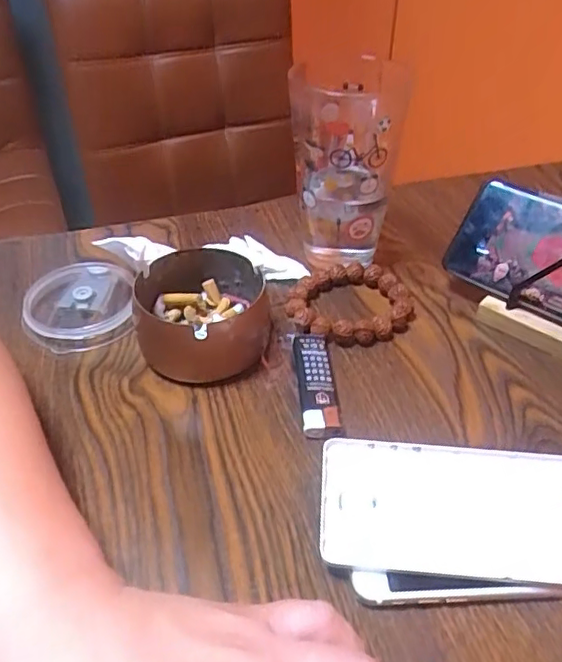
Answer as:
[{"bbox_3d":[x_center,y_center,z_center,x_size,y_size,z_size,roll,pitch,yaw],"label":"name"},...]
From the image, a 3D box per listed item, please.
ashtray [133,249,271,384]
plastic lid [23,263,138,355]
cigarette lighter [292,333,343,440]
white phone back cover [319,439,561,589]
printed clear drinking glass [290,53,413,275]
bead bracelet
[{"bbox_3d":[-0.051,-0.011,0.388,0.087,0.046,0.086,0,41,0],"label":"ashtray"},{"bbox_3d":[-0.143,-0.018,0.417,0.075,0.018,0.078,-11,42,-12],"label":"plastic lid"},{"bbox_3d":[0.022,0.033,0.363,0.023,0.012,0.084,-2,41,-2],"label":"cigarette lighter"},{"bbox_3d":[0.094,0.093,0.294,0.144,0.014,0.071,3,41,3],"label":"white phone back cover"},{"bbox_3d":[0.041,-0.118,0.426,0.071,0.160,0.067,-2,41,-2],"label":"printed clear drinking glass"},{"bbox_3d":[0.049,-0.021,0.423,0.089,0.016,0.077,-1,41,-2],"label":"bead bracelet"}]

